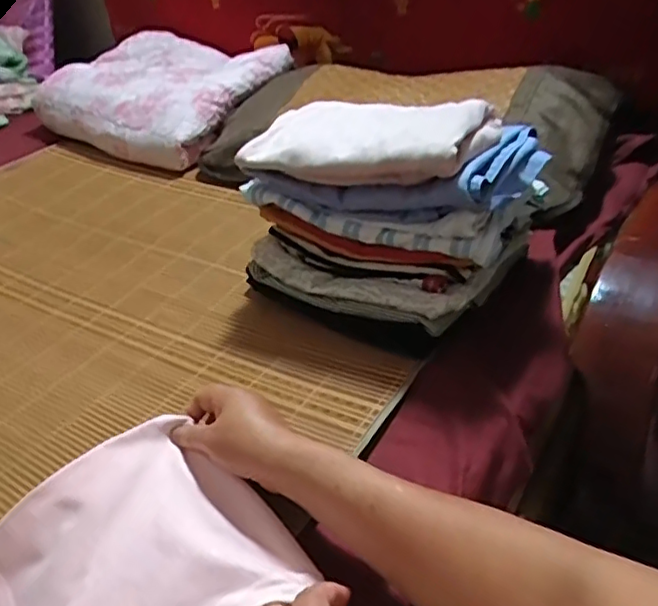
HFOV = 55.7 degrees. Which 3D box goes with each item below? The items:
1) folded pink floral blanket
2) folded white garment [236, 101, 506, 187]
[{"bbox_3d":[-0.357,-0.435,1.324,0.460,0.158,0.345,17,42,30],"label":"folded pink floral blanket"},{"bbox_3d":[0.038,-0.181,0.681,0.260,0.048,0.152,16,42,29],"label":"folded white garment"}]

